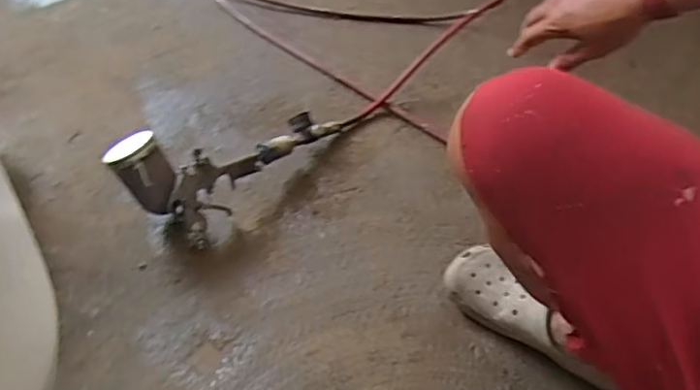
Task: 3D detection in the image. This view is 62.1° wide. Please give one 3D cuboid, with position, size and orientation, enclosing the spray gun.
[{"bbox_3d":[-0.185,-0.084,0.967,0.160,0.138,0.389,35,54,23],"label":"spray gun"}]

